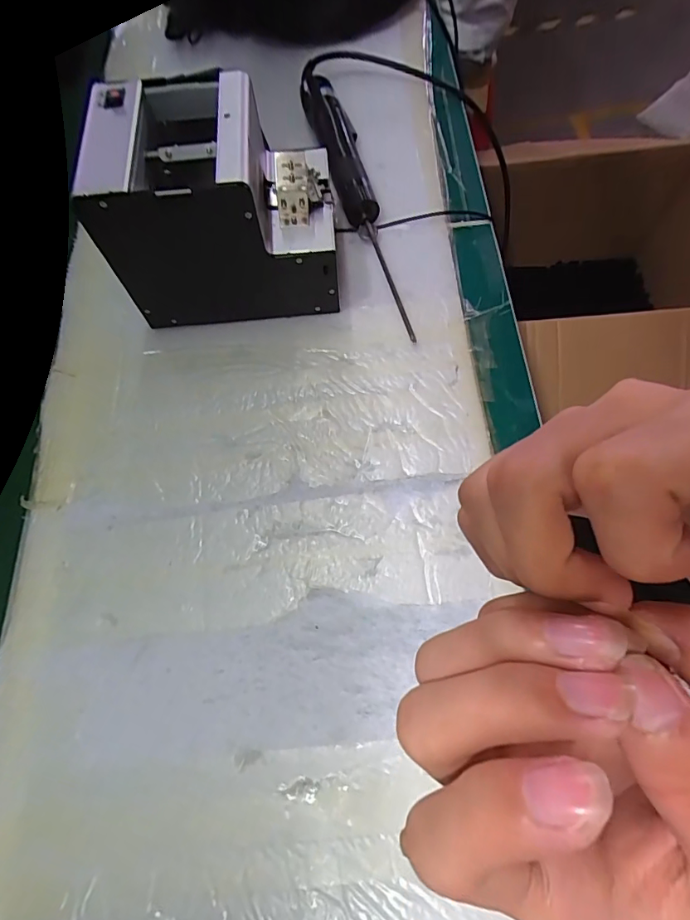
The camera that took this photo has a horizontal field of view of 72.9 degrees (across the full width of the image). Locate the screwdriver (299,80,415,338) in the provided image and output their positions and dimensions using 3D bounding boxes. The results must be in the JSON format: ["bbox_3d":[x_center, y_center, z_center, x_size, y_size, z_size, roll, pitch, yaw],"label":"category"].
[{"bbox_3d":[0.013,-0.274,0.477,0.043,0.040,0.362,-15,68,-3],"label":"screwdriver"}]

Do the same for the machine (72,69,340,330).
[{"bbox_3d":[-0.100,-0.211,0.397,0.171,0.140,0.127,-9,68,-1],"label":"machine"}]

